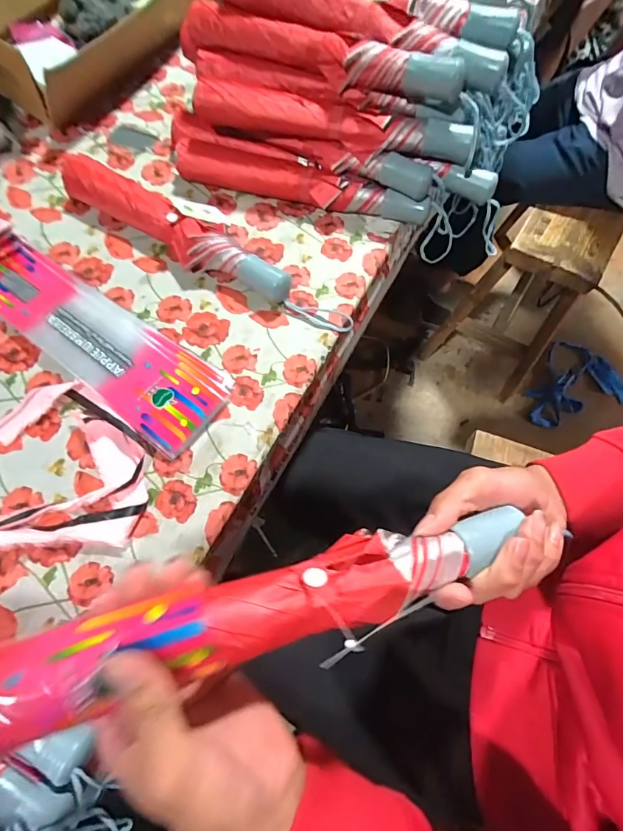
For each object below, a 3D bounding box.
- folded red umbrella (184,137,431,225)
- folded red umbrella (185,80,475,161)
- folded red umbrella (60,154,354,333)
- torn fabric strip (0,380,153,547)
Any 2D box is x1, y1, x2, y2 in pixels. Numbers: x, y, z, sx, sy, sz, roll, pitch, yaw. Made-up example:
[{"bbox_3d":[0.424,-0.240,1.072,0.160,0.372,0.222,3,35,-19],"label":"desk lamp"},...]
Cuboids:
[{"bbox_3d":[-0.012,-0.309,0.557,0.338,0.047,0.057,16,67,6],"label":"folded red umbrella"},{"bbox_3d":[0.024,-0.351,0.501,0.327,0.038,0.052,14,67,5],"label":"folded red umbrella"},{"bbox_3d":[-0.134,-0.214,0.513,0.422,0.044,0.075,27,69,11],"label":"folded red umbrella"},{"bbox_3d":[-0.265,0.050,0.414,0.199,0.019,0.168,-7,65,-6],"label":"torn fabric strip"}]

